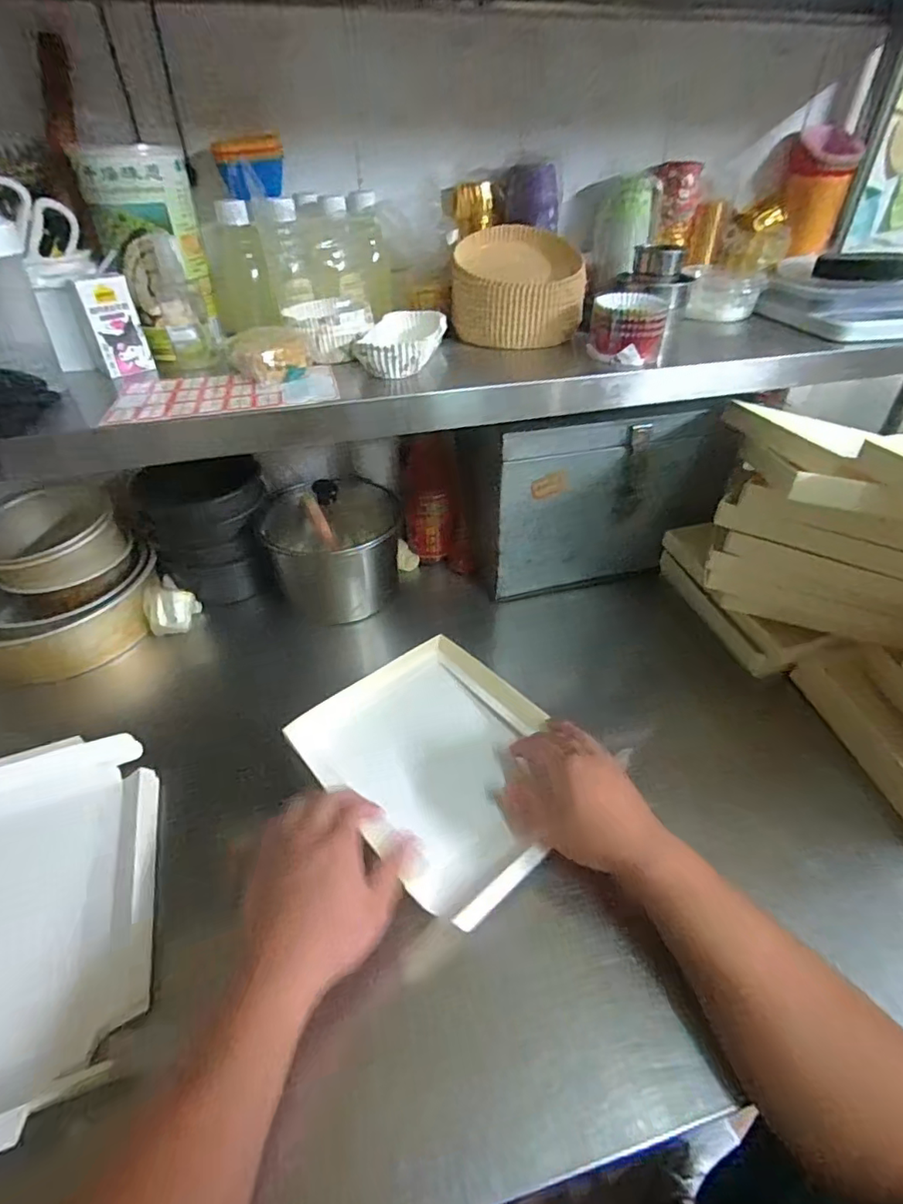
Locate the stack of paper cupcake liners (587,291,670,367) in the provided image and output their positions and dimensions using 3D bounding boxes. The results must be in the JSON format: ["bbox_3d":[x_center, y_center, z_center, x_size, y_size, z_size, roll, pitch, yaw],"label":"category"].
[{"bbox_3d":[0.185,-0.288,0.582,0.066,0.057,0.059,-20,45,-22],"label":"stack of paper cupcake liners"}]

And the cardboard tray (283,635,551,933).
[{"bbox_3d":[-0.008,0.157,0.574,0.220,0.036,0.284,-30,49,-30],"label":"cardboard tray"}]

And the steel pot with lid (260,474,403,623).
[{"bbox_3d":[-0.153,-0.079,0.776,0.152,0.155,0.149,0,41,0],"label":"steel pot with lid"}]

